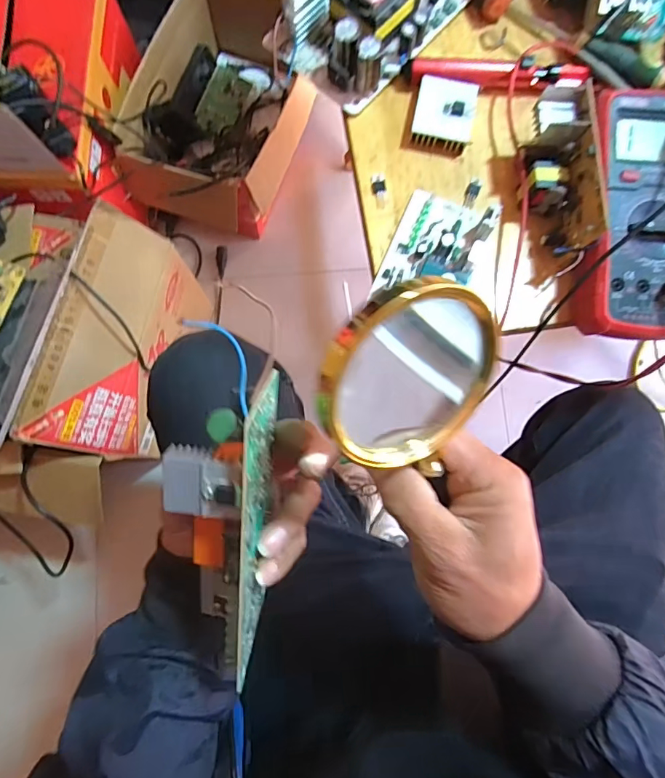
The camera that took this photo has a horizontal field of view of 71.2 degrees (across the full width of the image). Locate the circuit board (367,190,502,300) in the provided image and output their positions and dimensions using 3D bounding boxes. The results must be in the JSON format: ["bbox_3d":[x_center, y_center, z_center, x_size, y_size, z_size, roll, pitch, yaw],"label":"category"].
[{"bbox_3d":[0.083,-0.112,0.367,0.069,0.027,0.100,24,81,3],"label":"circuit board"}]

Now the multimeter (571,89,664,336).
[{"bbox_3d":[0.235,-0.129,0.353,0.090,0.047,0.180,5,80,0],"label":"multimeter"}]

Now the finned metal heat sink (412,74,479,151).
[{"bbox_3d":[0.094,-0.231,0.388,0.048,0.013,0.055,10,80,1],"label":"finned metal heat sink"}]

